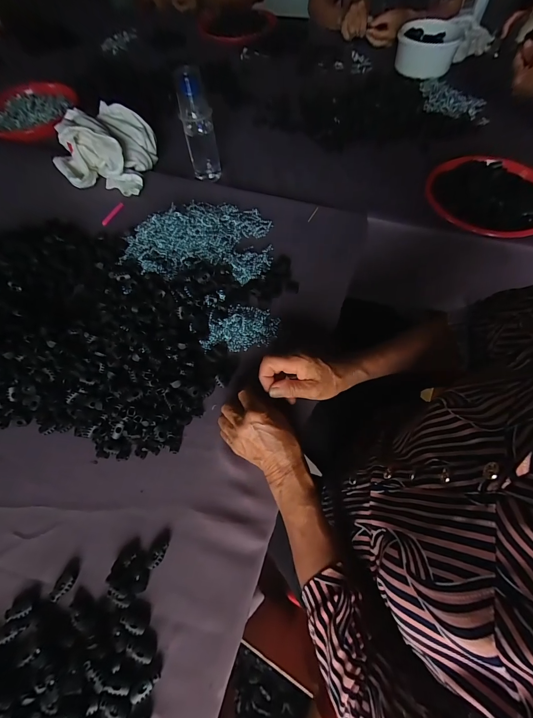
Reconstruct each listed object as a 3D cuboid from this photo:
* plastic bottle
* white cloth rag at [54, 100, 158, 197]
[{"bbox_3d":[-0.132,-0.448,0.610,0.060,0.179,0.054,-12,63,-4],"label":"plastic bottle"},{"bbox_3d":[-0.344,-0.437,0.645,0.190,0.096,0.179,5,63,5],"label":"white cloth rag"}]

